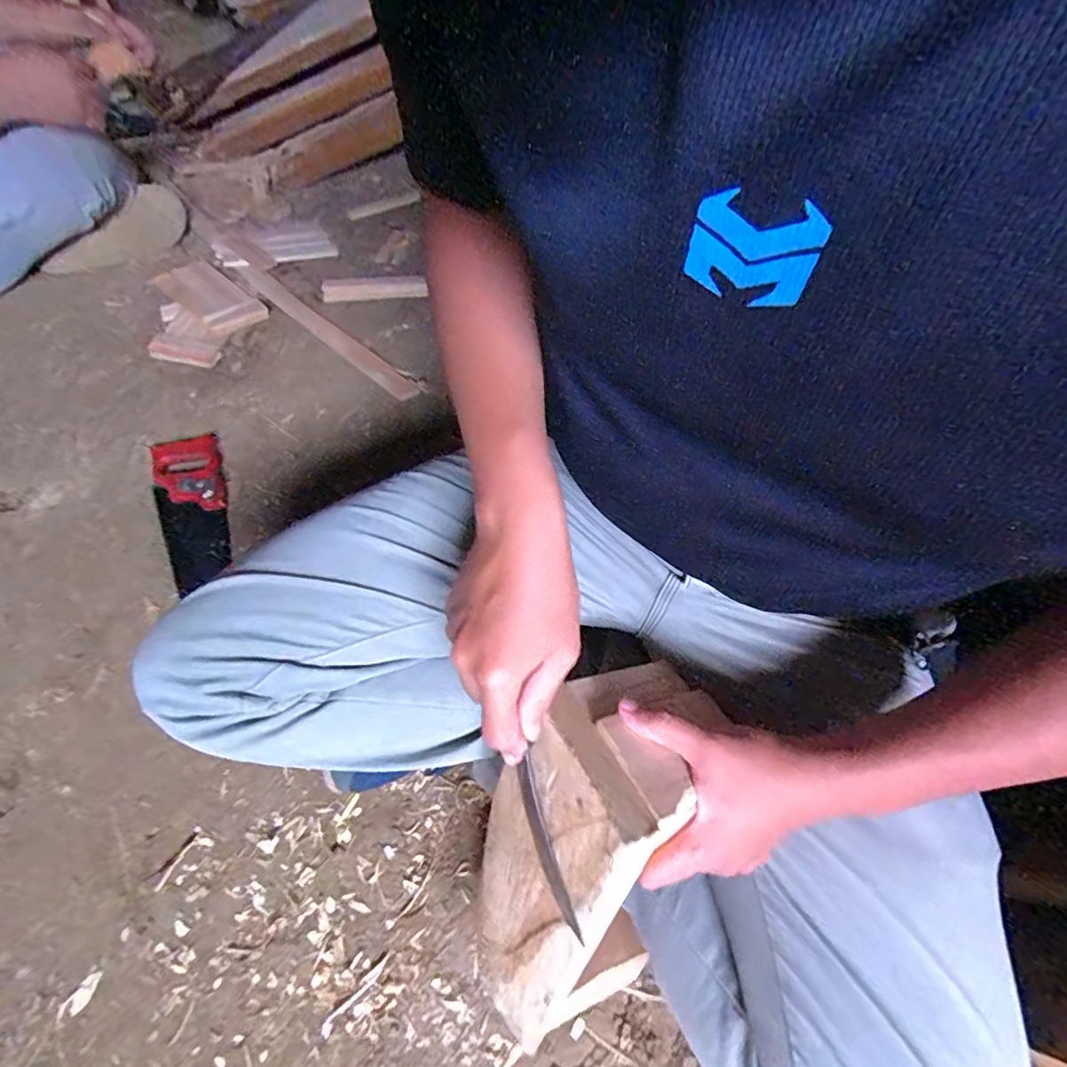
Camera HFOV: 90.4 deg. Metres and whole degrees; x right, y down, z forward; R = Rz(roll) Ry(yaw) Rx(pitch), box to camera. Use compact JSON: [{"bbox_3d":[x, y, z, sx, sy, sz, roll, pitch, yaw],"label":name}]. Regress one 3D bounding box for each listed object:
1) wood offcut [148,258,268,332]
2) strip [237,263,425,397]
[{"bbox_3d":[-0.582,-0.427,0.956,0.205,0.035,0.101,34,68,19],"label":"wood offcut"},{"bbox_3d":[-0.368,-0.363,0.928,0.471,0.018,0.042,38,68,21],"label":"strip"}]

